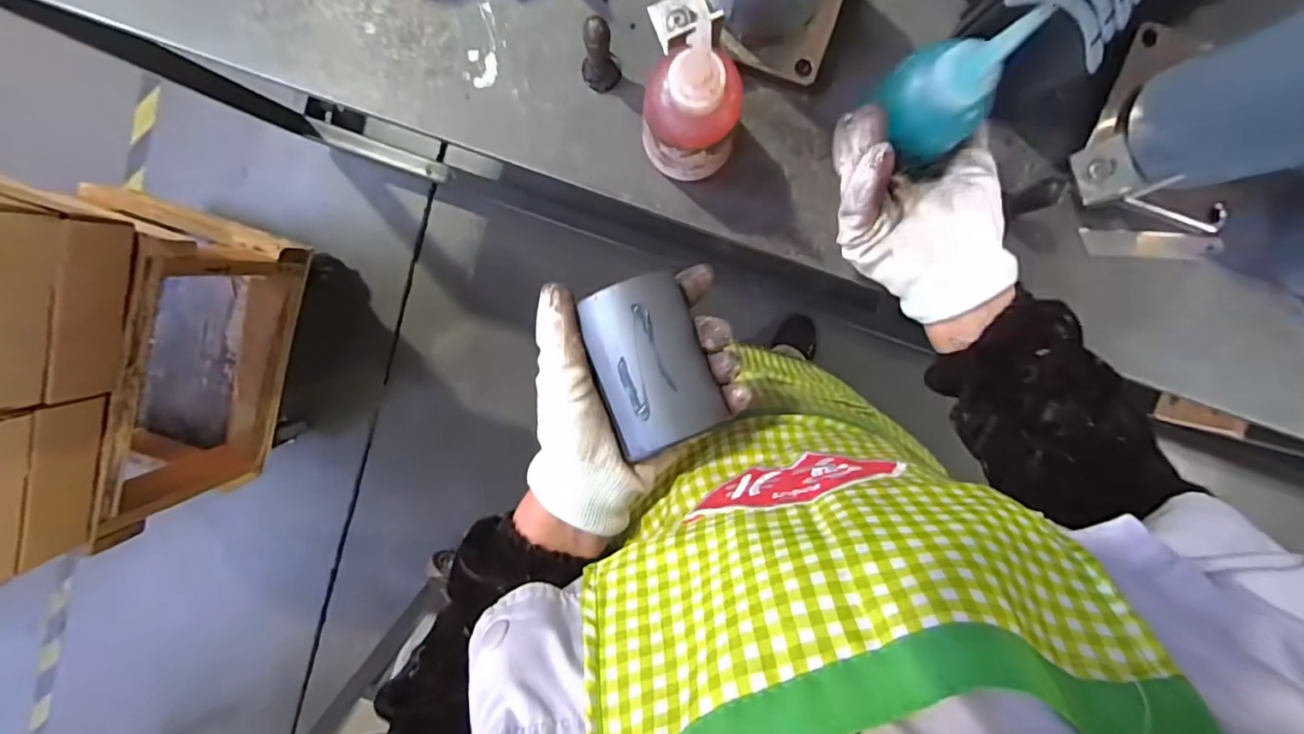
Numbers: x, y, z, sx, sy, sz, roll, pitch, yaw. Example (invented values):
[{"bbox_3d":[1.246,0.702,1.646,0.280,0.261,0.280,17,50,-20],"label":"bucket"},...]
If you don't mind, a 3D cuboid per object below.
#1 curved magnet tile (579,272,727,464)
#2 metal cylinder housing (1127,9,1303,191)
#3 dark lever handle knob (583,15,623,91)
[{"bbox_3d":[-0.002,-0.003,0.318,0.057,0.035,0.089,-20,97,5],"label":"curved magnet tile"},{"bbox_3d":[0.357,-0.152,0.326,0.080,0.128,0.086,-17,98,4],"label":"metal cylinder housing"},{"bbox_3d":[-0.036,-0.203,0.378,0.026,0.061,0.022,-26,97,6],"label":"dark lever handle knob"}]

